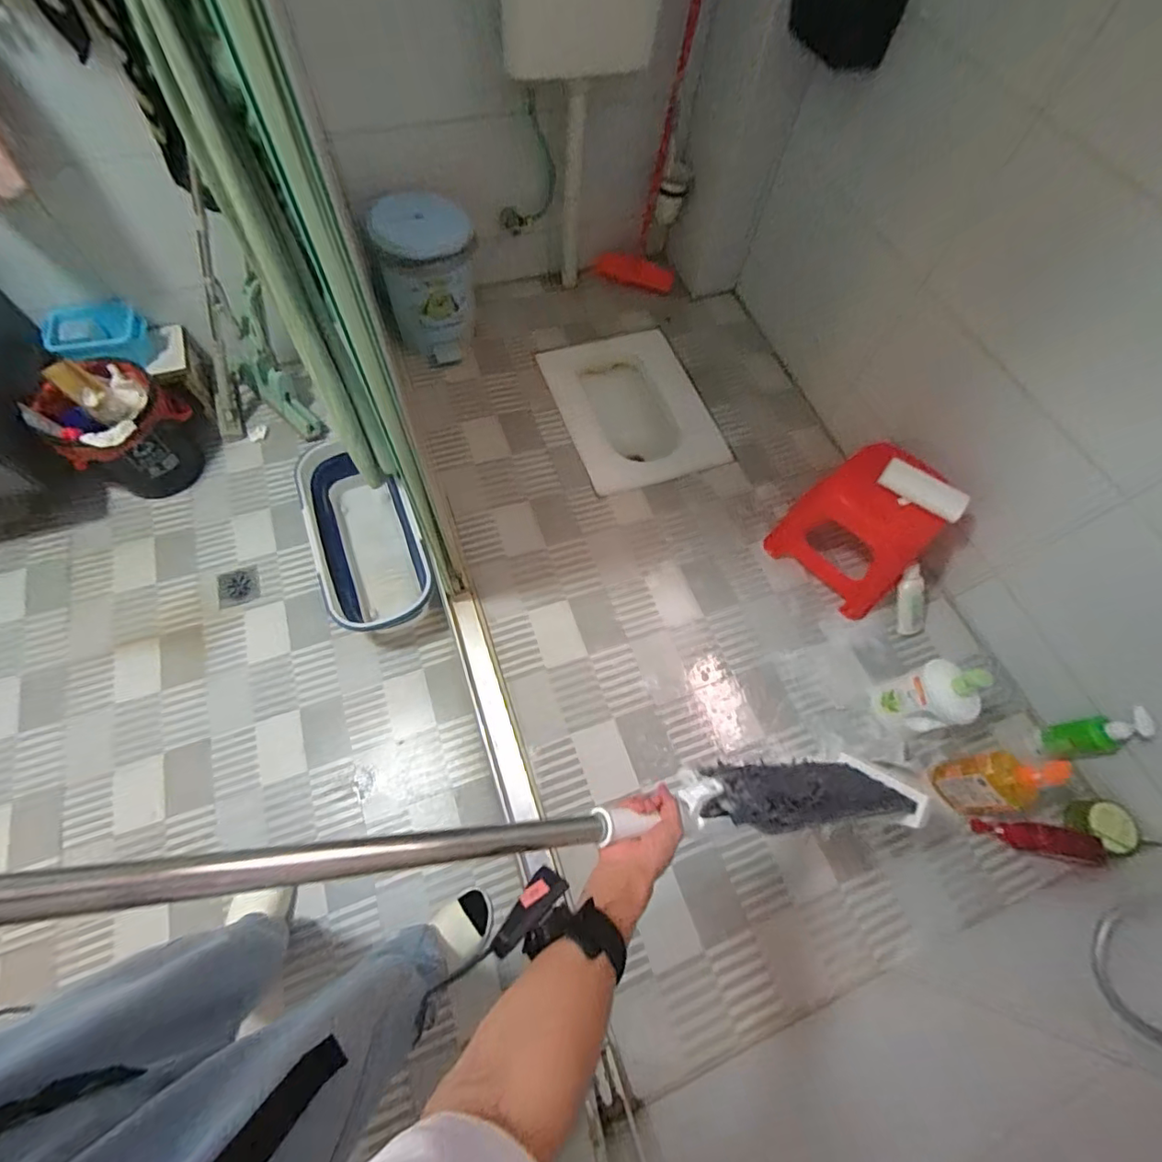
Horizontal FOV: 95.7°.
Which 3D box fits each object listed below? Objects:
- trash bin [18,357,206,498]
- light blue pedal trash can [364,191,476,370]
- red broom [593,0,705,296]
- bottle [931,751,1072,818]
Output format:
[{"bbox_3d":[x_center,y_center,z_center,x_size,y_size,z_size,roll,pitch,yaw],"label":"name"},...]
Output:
[{"bbox_3d":[-1.172,-0.382,1.368,0.291,0.295,0.268,1,65,-2],"label":"trash bin"},{"bbox_3d":[-0.405,-0.813,1.435,0.252,0.340,0.295,-20,67,-11],"label":"light blue pedal trash can"},{"bbox_3d":[0.197,-1.230,1.345,0.252,0.923,0.210,8,65,2],"label":"red broom"},{"bbox_3d":[0.779,0.381,0.986,0.075,0.248,0.109,-5,65,-5],"label":"bottle"}]

